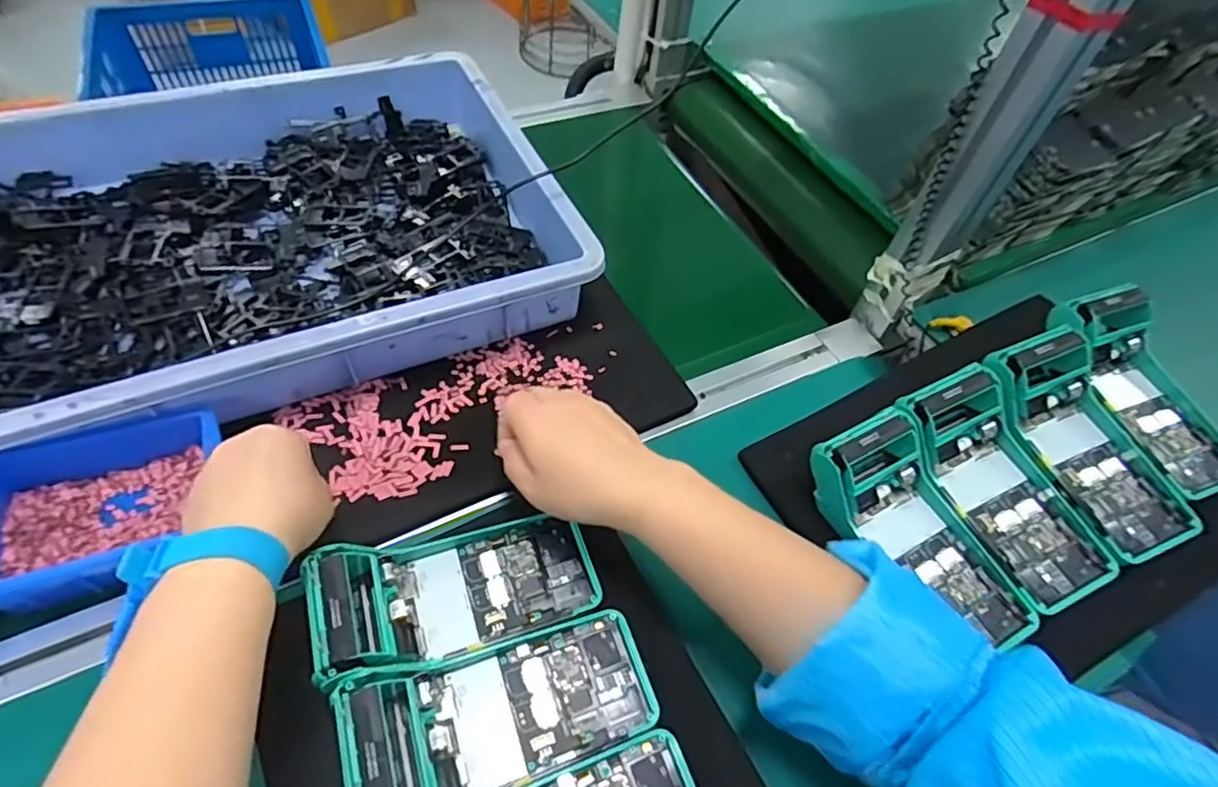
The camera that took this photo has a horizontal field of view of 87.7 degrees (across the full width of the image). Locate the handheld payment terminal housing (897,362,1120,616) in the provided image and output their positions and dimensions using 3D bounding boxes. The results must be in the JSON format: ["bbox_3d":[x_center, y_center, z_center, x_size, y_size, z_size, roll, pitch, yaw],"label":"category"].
[{"bbox_3d":[0.288,0.070,0.476,0.075,0.061,0.172,-23,75,-19],"label":"handheld payment terminal housing"}]

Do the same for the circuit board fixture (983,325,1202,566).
[{"bbox_3d":[0.362,0.039,0.488,0.082,0.058,0.170,-17,73,-16],"label":"circuit board fixture"}]

